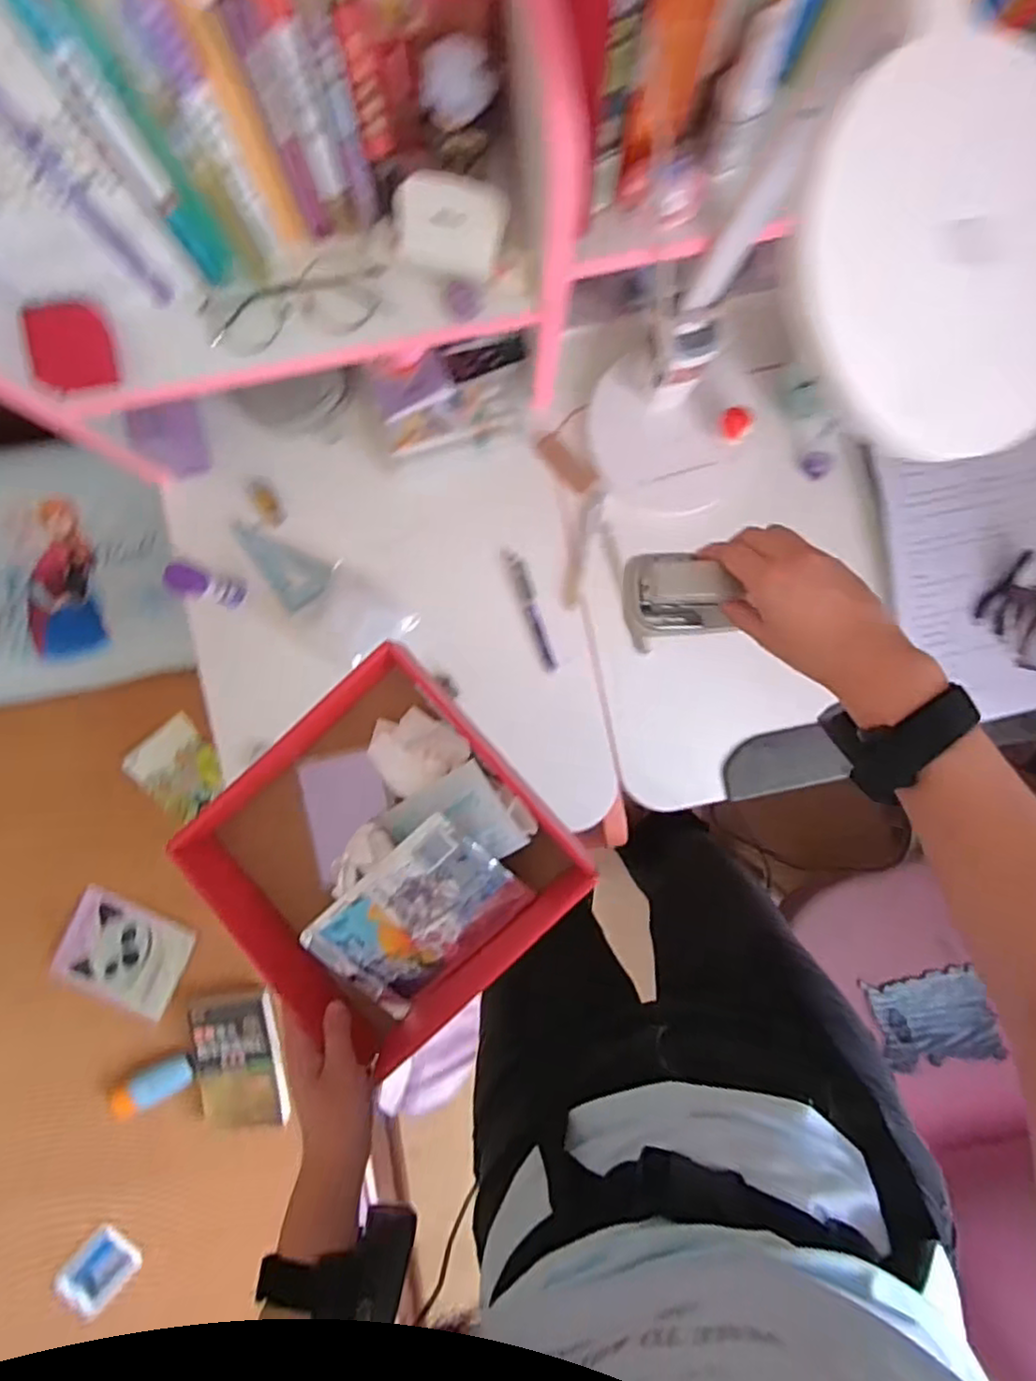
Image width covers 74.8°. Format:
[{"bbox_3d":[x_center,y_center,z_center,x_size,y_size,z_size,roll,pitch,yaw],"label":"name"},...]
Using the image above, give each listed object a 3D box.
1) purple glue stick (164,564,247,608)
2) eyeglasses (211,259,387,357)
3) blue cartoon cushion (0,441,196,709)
[{"bbox_3d":[-0.297,-0.100,0.656,0.030,0.126,0.025,17,92,-2],"label":"purple glue stick"},{"bbox_3d":[-0.166,-0.293,0.517,0.137,0.029,0.036,-9,93,-1],"label":"eyeglasses"},{"bbox_3d":[-0.617,-0.131,0.842,0.410,0.147,0.279,-8,93,-1],"label":"blue cartoon cushion"}]

